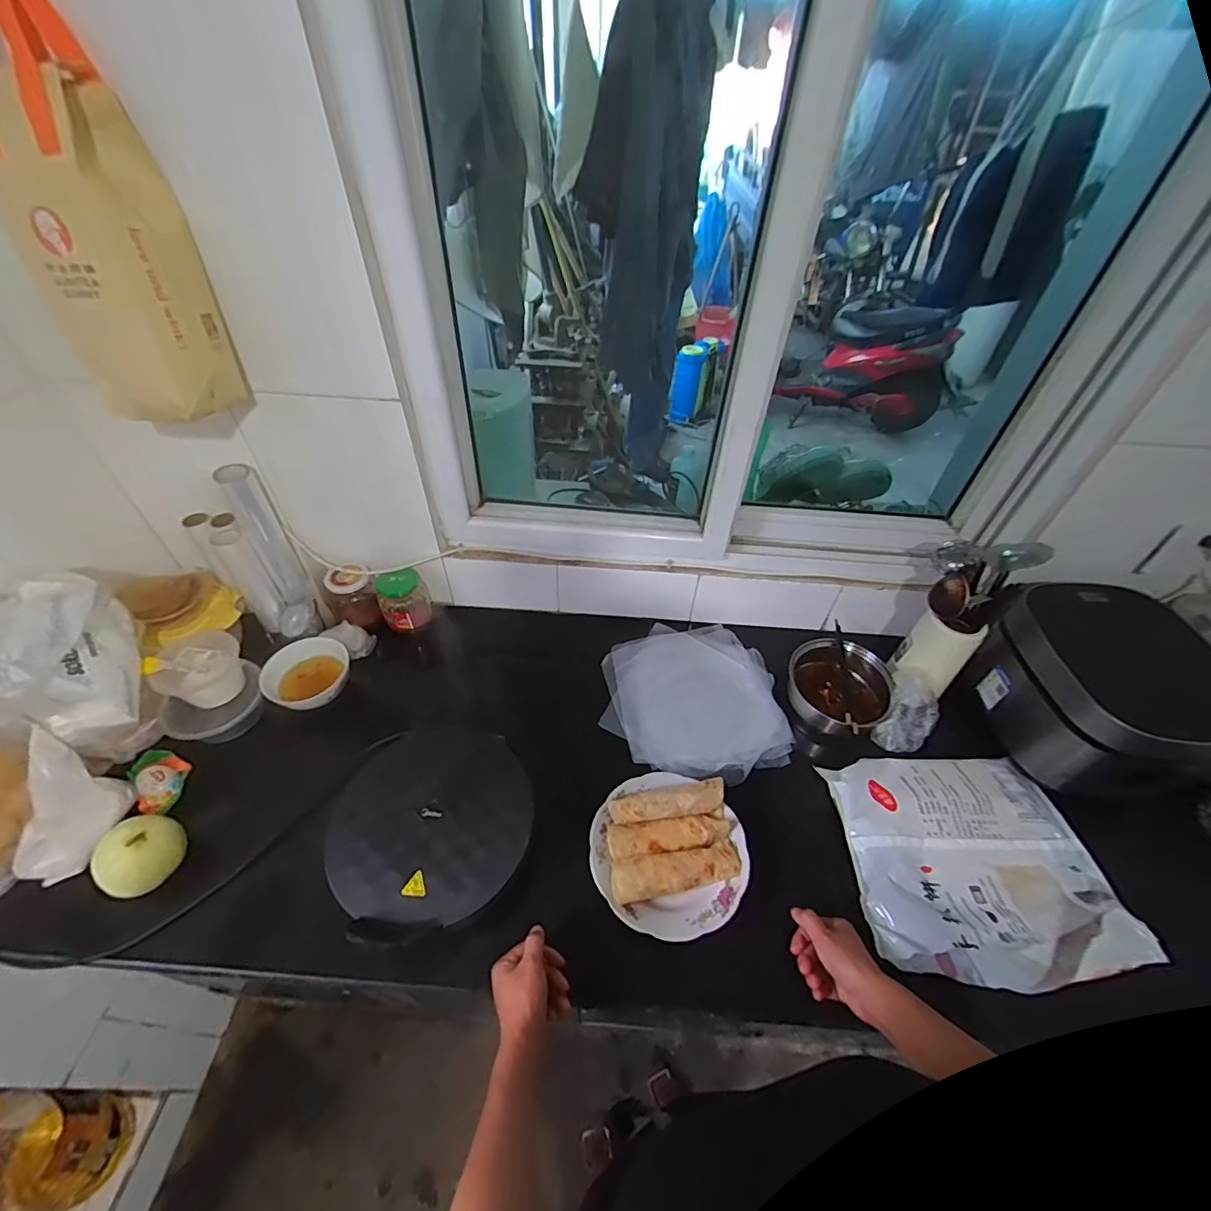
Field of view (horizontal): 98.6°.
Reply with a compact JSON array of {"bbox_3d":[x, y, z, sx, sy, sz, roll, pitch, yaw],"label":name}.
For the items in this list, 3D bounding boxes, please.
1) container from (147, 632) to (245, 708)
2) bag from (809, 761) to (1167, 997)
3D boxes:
[{"bbox_3d":[-0.616,0.095,0.792,0.094,0.083,0.091,14,48,10],"label":"container"},{"bbox_3d":[0.476,0.329,0.684,0.312,0.041,0.269,0,47,-3],"label":"bag"}]

